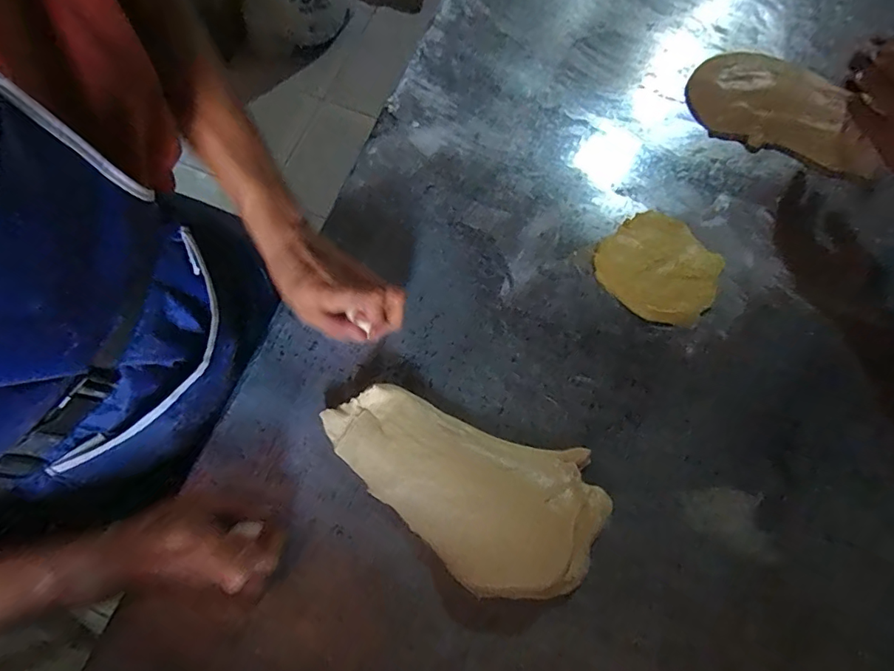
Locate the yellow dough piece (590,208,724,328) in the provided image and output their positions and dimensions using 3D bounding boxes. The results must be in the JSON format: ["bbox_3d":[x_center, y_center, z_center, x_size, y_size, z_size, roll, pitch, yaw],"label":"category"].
[{"bbox_3d":[0.212,-0.066,0.482,0.105,0.011,0.113,-43,80,-13],"label":"yellow dough piece"}]

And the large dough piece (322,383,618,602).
[{"bbox_3d":[0.009,0.133,0.414,0.245,0.036,0.129,18,74,3],"label":"large dough piece"}]

